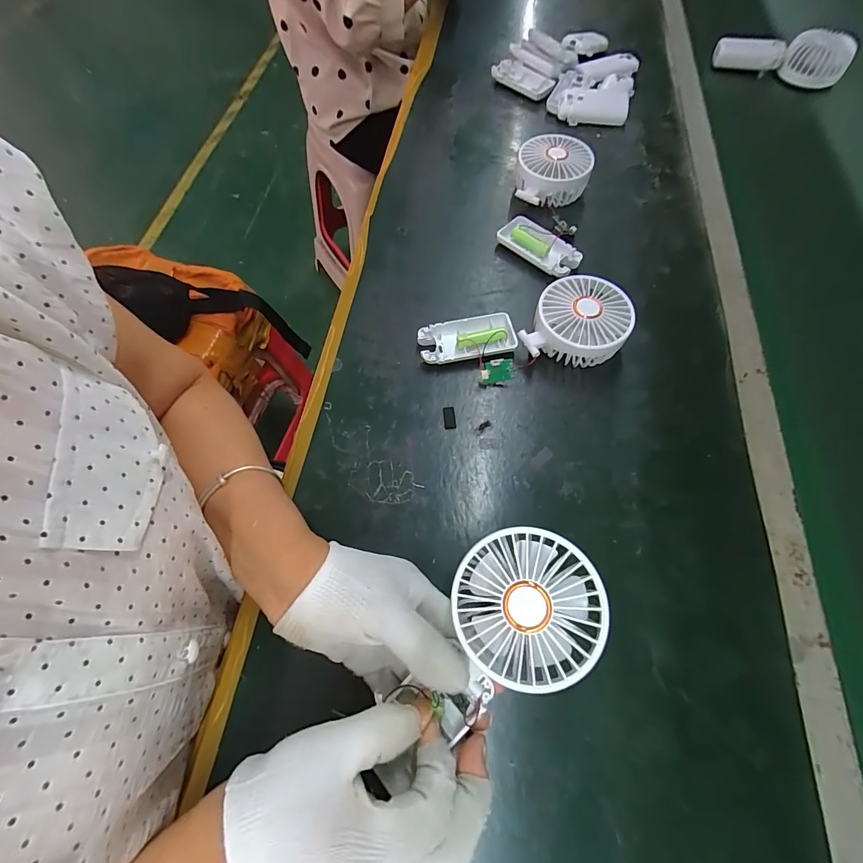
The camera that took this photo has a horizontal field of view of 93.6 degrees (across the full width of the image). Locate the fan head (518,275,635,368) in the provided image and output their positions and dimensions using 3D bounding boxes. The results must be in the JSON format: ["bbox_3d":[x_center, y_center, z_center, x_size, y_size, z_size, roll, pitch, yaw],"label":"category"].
[{"bbox_3d":[0.143,-0.101,0.396,0.084,0.045,0.093,32,69,16],"label":"fan head"}]

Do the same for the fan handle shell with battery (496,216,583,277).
[{"bbox_3d":[0.122,-0.210,0.464,0.093,0.017,0.041,37,71,17],"label":"fan handle shell with battery"}]

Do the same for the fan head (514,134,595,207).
[{"bbox_3d":[0.147,-0.316,0.496,0.088,0.046,0.087,1,64,2],"label":"fan head"}]

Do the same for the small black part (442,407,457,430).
[{"bbox_3d":[0.017,-0.013,0.381,0.011,0.004,0.023,-6,64,-1],"label":"small black part"}]

